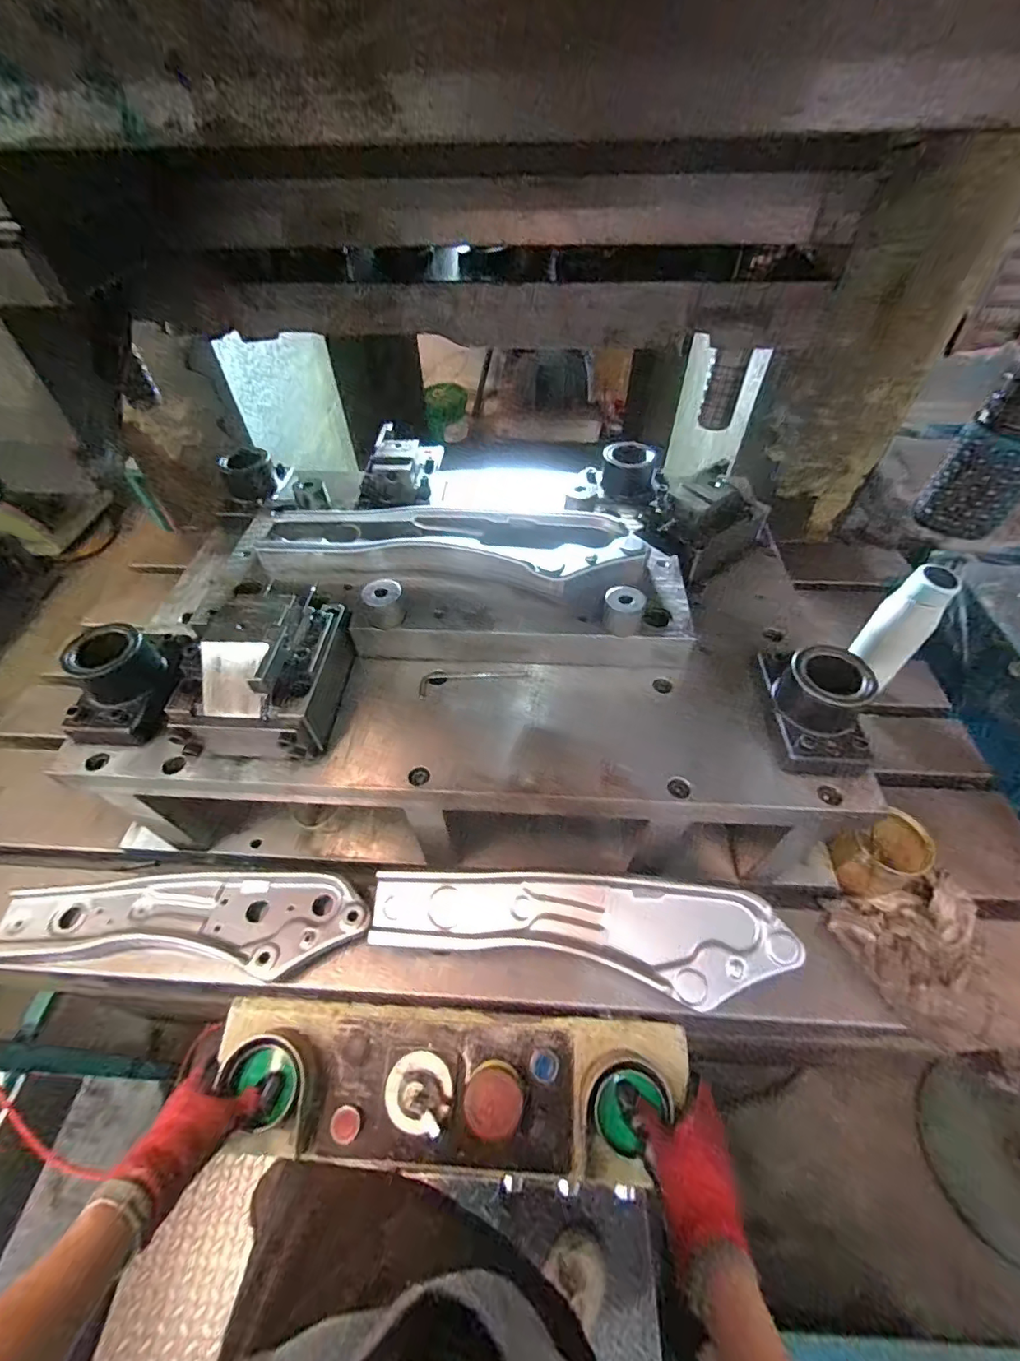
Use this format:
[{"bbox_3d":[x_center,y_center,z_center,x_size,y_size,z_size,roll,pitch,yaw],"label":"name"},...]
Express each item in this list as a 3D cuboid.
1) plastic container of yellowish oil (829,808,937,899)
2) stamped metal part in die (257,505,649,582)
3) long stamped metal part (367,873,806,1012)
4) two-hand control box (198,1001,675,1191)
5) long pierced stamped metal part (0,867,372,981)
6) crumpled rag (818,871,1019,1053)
[{"bbox_3d":[0.439,0.209,0.604,0.097,0.072,0.074,-6,49,-22],"label":"plastic container of yellowish oil"},{"bbox_3d":[-0.067,-0.184,0.613,0.435,0.031,0.136,7,51,7],"label":"stamped metal part in die"},{"bbox_3d":[0.066,0.263,0.533,0.440,0.043,0.112,3,51,4],"label":"long stamped metal part"},{"bbox_3d":[-0.059,0.419,0.529,0.475,0.070,0.126,1,50,3],"label":"two-hand control box"},{"bbox_3d":[-0.376,0.275,0.605,0.414,0.031,0.116,2,50,3],"label":"long pierced stamped metal part"},{"bbox_3d":[0.470,0.312,0.567,0.180,0.042,0.166,-7,51,-5],"label":"crumpled rag"}]

